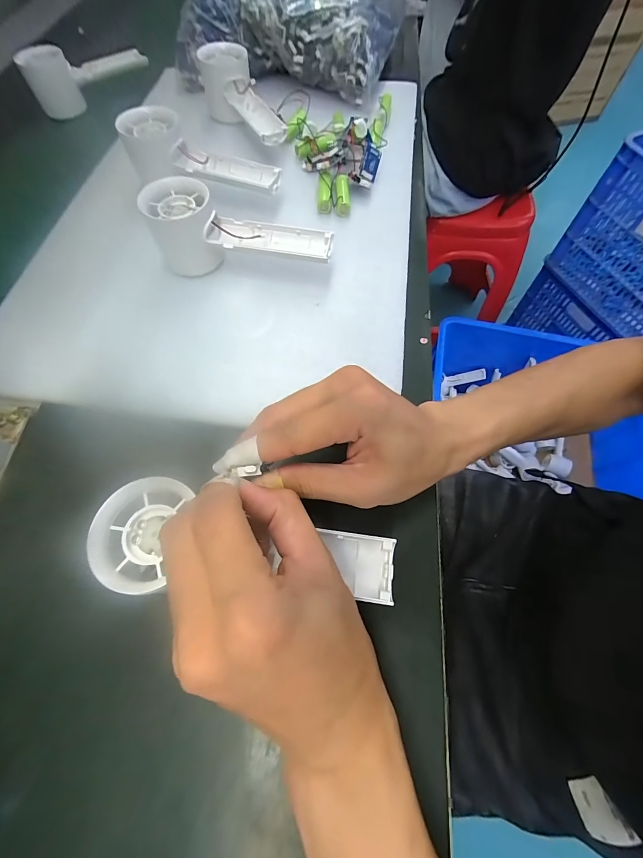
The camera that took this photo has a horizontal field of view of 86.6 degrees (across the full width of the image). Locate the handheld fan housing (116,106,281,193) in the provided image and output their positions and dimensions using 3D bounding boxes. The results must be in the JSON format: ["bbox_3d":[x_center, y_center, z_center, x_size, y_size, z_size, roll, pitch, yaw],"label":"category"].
[{"bbox_3d":[-0.118,-0.272,0.346,0.155,0.052,0.060,5,66,2],"label":"handheld fan housing"}]

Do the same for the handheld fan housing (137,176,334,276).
[{"bbox_3d":[-0.071,-0.170,0.299,0.155,0.051,0.051,7,66,3],"label":"handheld fan housing"}]

